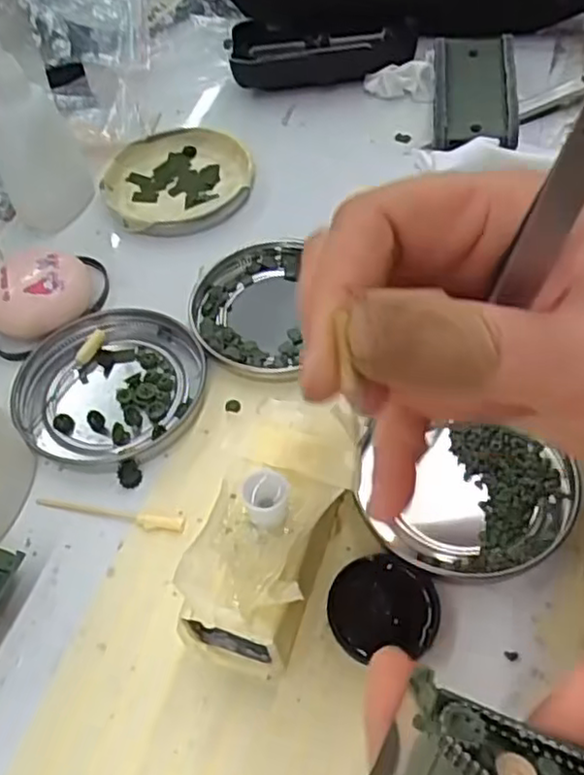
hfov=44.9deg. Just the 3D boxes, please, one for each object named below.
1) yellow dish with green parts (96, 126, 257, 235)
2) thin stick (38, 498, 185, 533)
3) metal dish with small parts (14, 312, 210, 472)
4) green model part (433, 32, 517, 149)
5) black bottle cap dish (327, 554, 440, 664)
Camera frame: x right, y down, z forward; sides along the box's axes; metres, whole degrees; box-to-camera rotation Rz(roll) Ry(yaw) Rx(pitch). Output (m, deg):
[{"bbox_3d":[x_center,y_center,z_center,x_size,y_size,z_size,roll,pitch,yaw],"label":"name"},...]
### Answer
[{"bbox_3d":[-0.061,-0.111,0.379,0.077,0.012,0.074,-3,52,4],"label":"yellow dish with green parts"},{"bbox_3d":[-0.069,0.047,0.264,0.059,0.004,0.006,6,53,11],"label":"thin stick"},{"bbox_3d":[-0.078,-0.002,0.299,0.077,0.008,0.075,-3,52,4],"label":"metal dish with small parts"},{"bbox_3d":[0.101,-0.169,0.394,0.043,0.023,0.096,1,53,7],"label":"green model part"},{"bbox_3d":[0.030,0.072,0.235,0.035,0.006,0.033,-3,52,4],"label":"black bottle cap dish"}]

